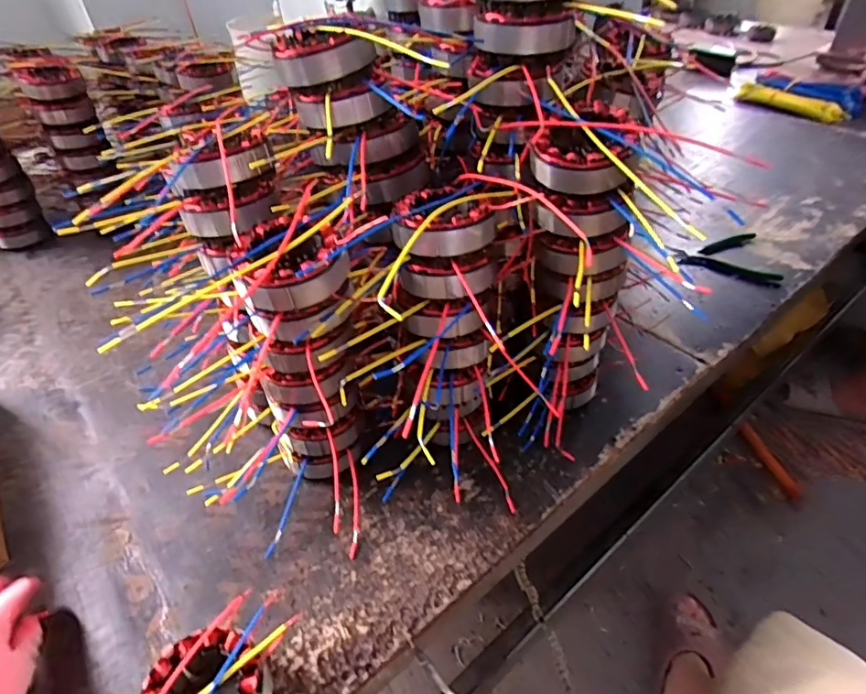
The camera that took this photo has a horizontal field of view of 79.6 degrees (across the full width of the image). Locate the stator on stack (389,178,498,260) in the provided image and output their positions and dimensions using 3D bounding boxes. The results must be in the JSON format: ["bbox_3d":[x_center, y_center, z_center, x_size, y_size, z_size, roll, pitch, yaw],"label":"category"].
[{"bbox_3d":[0.008,-0.107,0.437,0.086,0.036,0.091,-4,42,-1],"label":"stator on stack"}]

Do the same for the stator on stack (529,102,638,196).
[{"bbox_3d":[0.123,-0.162,0.433,0.082,0.051,0.091,1,42,4],"label":"stator on stack"}]

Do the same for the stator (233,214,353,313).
[{"bbox_3d":[-0.112,-0.065,0.403,0.088,0.038,0.080,-2,42,1],"label":"stator"}]

